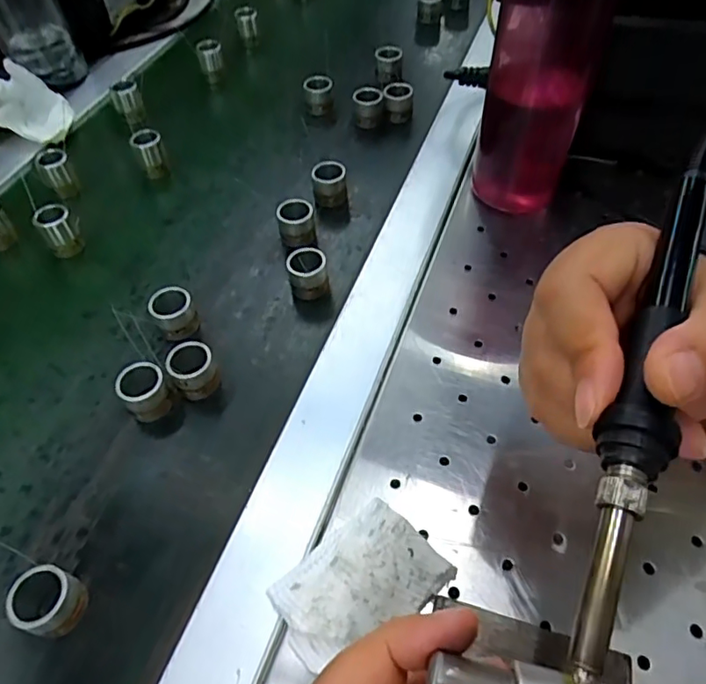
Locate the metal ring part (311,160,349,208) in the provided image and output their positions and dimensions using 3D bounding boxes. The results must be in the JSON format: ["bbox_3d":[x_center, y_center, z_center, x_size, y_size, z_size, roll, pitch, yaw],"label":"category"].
[{"bbox_3d":[-0.017,-0.114,0.409,0.024,0.025,0.020,-5,54,-4],"label":"metal ring part"}]

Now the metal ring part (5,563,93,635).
[{"bbox_3d":[-0.131,0.113,0.244,0.022,0.026,0.025,19,56,13],"label":"metal ring part"}]

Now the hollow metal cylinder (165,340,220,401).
[{"bbox_3d":[-0.088,0.017,0.312,0.023,0.027,0.023,0,54,0],"label":"hollow metal cylinder"}]

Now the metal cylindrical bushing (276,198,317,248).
[{"bbox_3d":[-0.038,-0.077,0.380,0.024,0.025,0.029,-6,54,-5],"label":"metal cylindrical bushing"}]

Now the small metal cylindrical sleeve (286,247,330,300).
[{"bbox_3d":[-0.028,-0.041,0.351,0.024,0.027,0.023,0,54,0],"label":"small metal cylindrical sleeve"}]

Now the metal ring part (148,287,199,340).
[{"bbox_3d":[-0.107,-0.017,0.339,0.023,0.024,0.025,0,54,0],"label":"metal ring part"}]

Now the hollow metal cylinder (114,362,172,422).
[{"bbox_3d":[-0.113,0.028,0.306,0.024,0.027,0.021,-38,63,-24],"label":"hollow metal cylinder"}]

